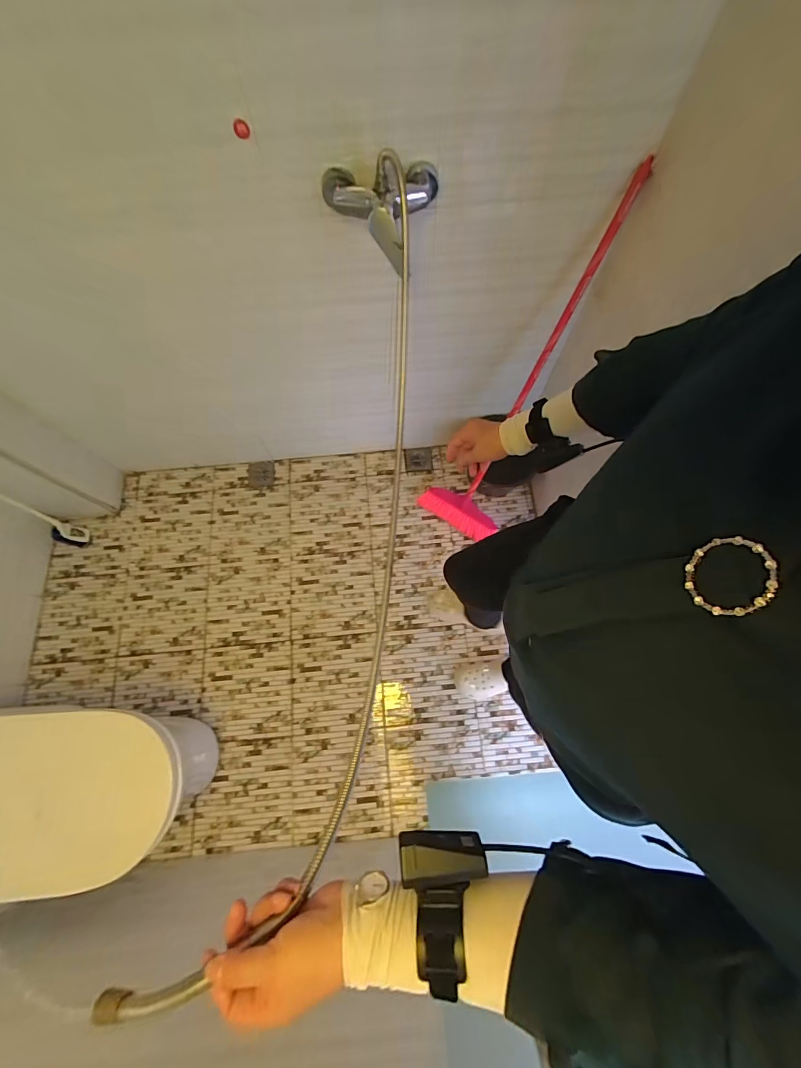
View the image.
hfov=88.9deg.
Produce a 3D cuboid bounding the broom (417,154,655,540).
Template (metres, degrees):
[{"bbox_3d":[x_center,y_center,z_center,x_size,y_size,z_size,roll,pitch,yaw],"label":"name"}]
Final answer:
[{"bbox_3d":[0.304,-0.356,1.103,0.268,1.003,0.109,32,52,11],"label":"broom"}]

